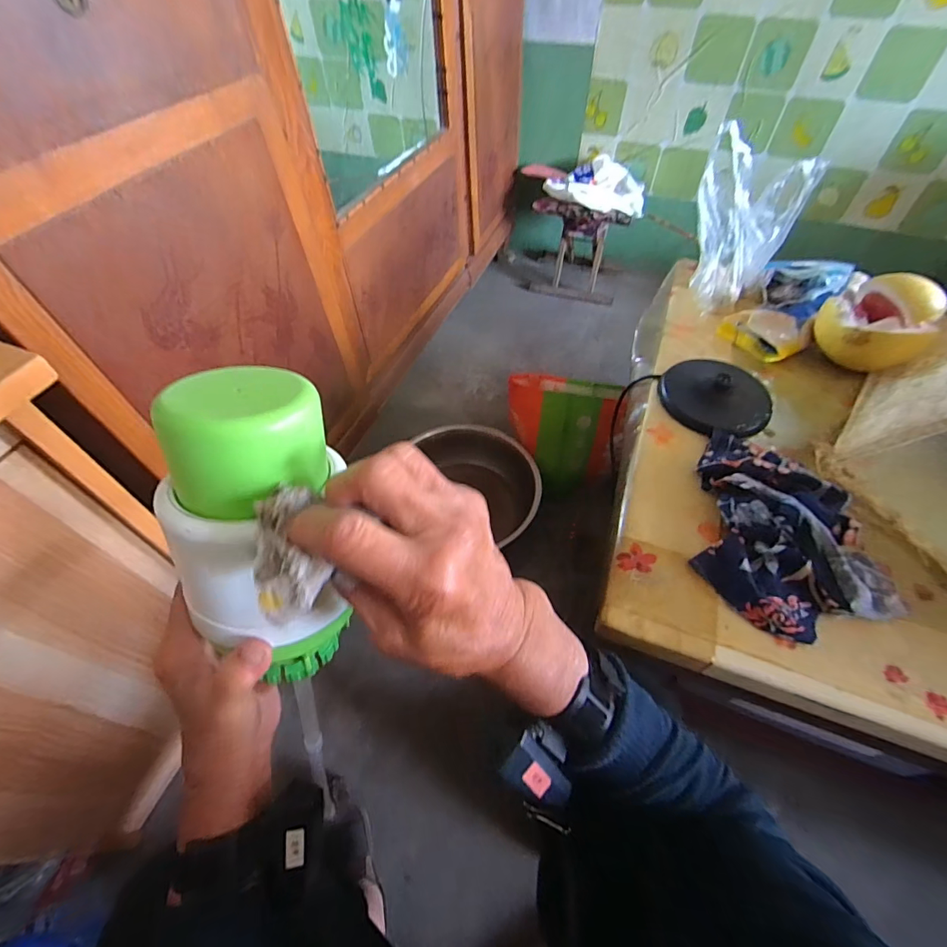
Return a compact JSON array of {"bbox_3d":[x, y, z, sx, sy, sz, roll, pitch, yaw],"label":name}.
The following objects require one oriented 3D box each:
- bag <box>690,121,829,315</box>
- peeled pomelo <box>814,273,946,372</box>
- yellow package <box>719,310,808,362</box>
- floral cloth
[{"bbox_3d":[0.414,-0.388,0.714,0.144,0.224,0.086,22,57,16],"label":"bag"},{"bbox_3d":[0.585,-0.220,0.653,0.106,0.109,0.138,-39,62,-24],"label":"peeled pomelo"},{"bbox_3d":[0.467,-0.227,0.723,0.126,0.044,0.067,31,60,22],"label":"yellow package"},{"bbox_3d":[0.360,0.056,0.504,0.188,0.048,0.248,14,55,11],"label":"floral cloth"}]

